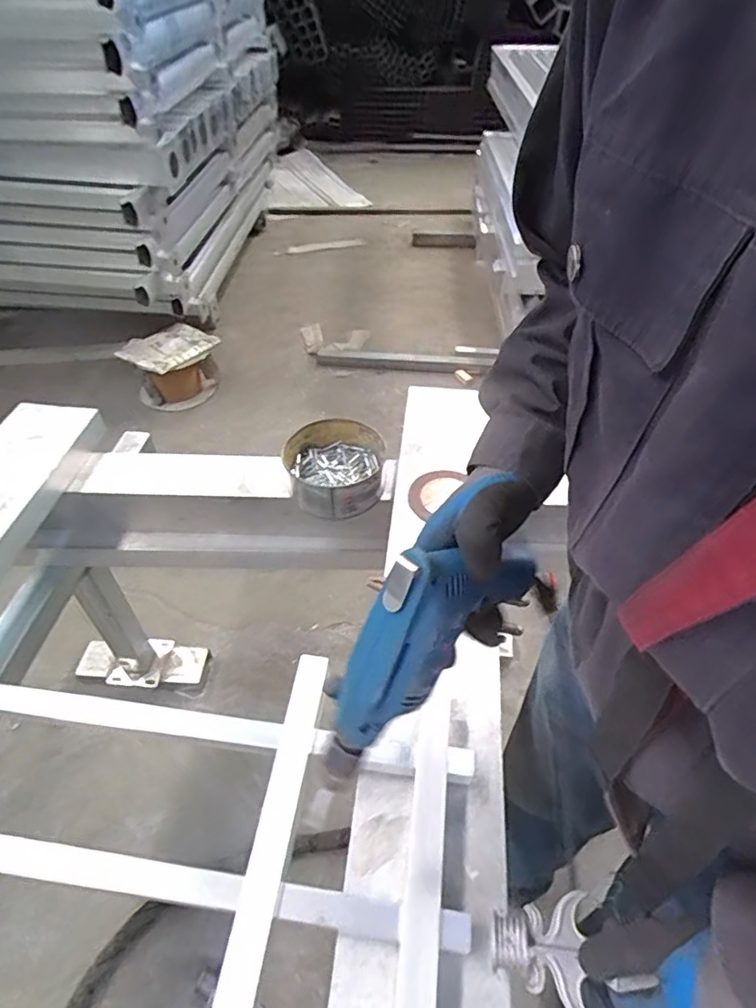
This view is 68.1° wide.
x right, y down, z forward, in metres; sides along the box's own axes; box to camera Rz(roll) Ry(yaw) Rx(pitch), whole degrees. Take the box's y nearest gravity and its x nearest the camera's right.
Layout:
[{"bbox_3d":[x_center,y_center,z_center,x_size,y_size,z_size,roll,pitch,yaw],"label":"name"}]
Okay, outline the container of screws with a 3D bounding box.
[{"bbox_3d":[-0.062,-0.053,0.910,0.150,0.085,0.154,0,46,0],"label":"container of screws"}]

